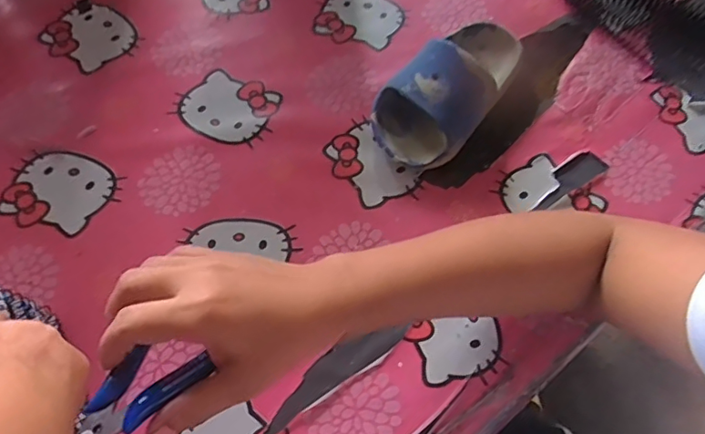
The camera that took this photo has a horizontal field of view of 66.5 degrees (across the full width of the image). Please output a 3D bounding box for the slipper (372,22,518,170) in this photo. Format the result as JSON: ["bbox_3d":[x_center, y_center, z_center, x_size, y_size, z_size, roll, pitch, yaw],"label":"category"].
[{"bbox_3d":[0.088,-0.121,0.470,0.082,0.059,0.173,34,68,13],"label":"slipper"}]

